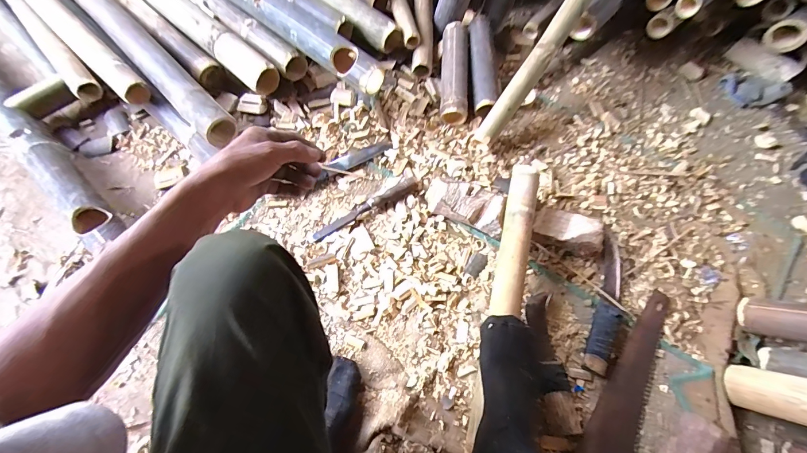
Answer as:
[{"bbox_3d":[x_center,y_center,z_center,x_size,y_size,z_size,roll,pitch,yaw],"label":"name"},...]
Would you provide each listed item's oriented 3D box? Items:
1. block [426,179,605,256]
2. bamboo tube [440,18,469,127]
[{"bbox_3d":[0.225,-0.012,0.685,0.366,0.064,0.087,14,71,3],"label":"block"},{"bbox_3d":[0.121,-0.368,0.823,0.062,0.054,0.270,3,71,-1],"label":"bamboo tube"}]

